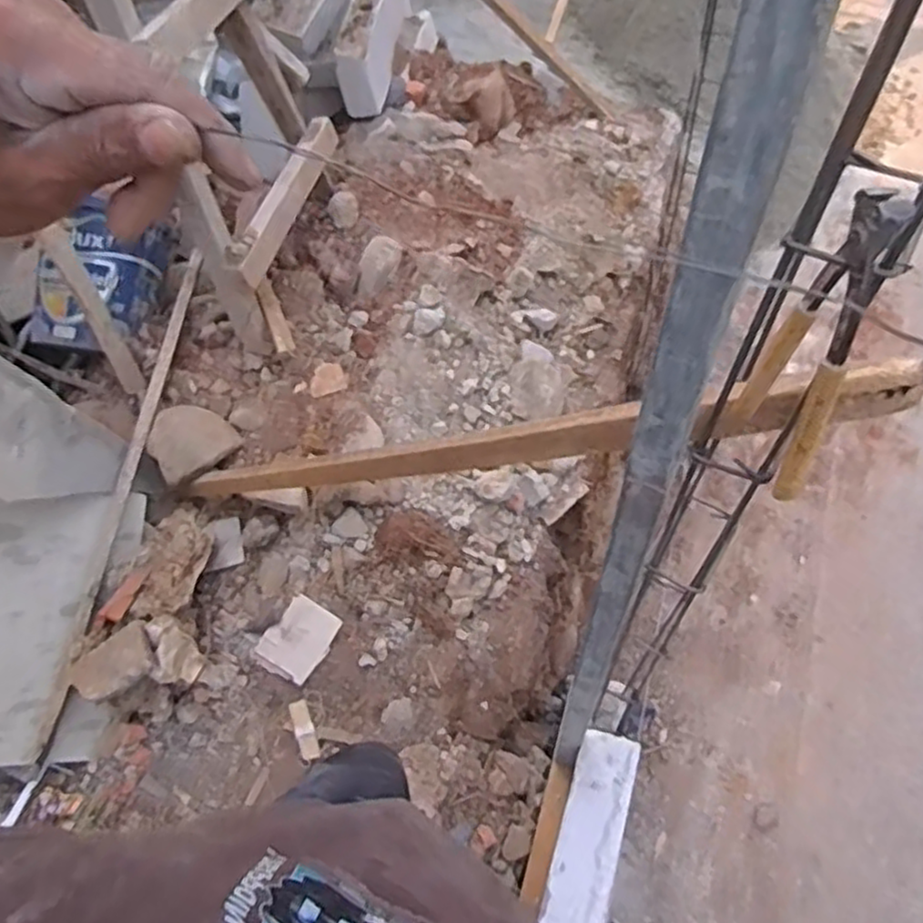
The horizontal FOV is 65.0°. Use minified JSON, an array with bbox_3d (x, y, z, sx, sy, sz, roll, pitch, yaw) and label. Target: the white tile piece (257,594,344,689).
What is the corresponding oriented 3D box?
[{"bbox_3d":[-0.336,0.366,1.487,0.127,0.012,0.156,28,76,13],"label":"white tile piece"}]

